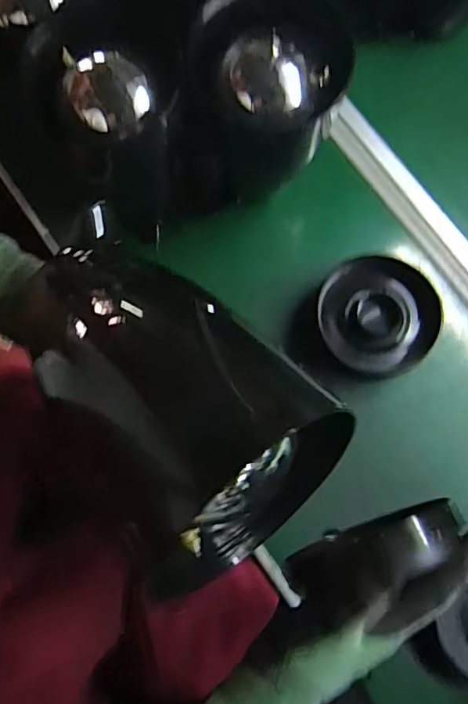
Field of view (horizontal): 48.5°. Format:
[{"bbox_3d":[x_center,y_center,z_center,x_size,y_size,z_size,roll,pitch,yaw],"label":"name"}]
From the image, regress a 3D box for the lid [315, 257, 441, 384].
[{"bbox_3d":[0.144,-0.034,0.528,0.112,0.040,0.117,0,79,0],"label":"lid"}]

